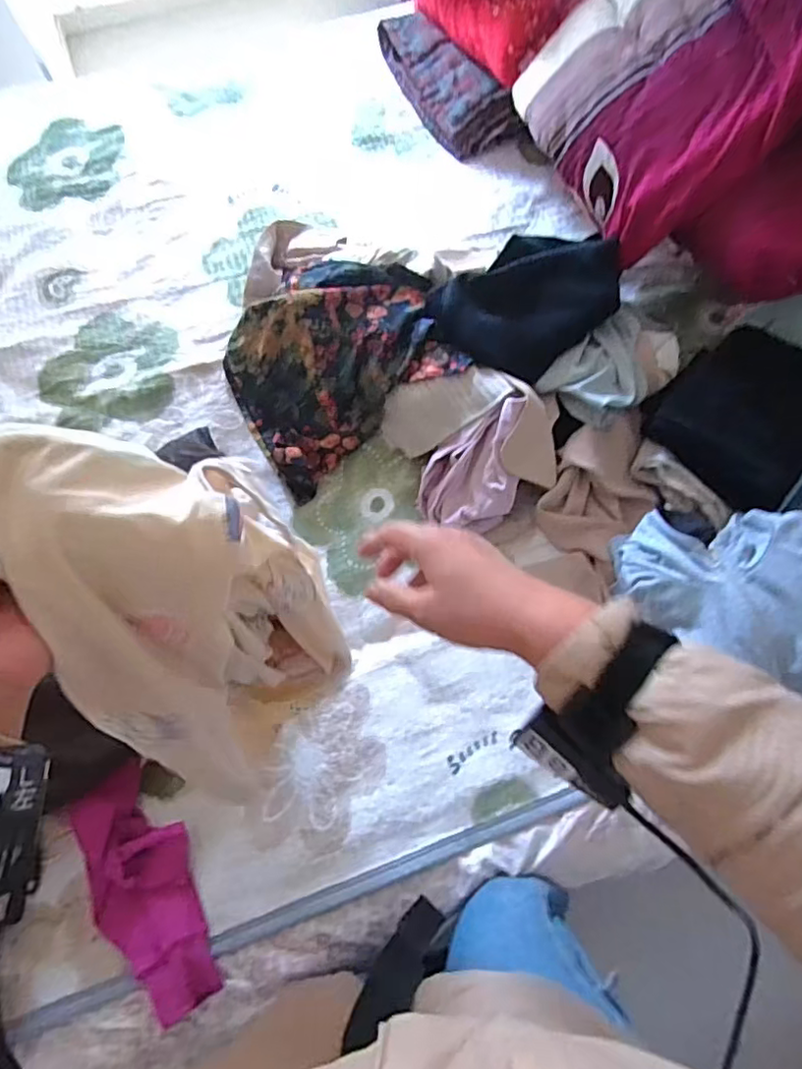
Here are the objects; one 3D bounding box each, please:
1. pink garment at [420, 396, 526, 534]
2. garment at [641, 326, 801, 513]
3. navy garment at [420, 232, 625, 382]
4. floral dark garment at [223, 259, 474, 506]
[{"bbox_3d":[0.128,-0.095,0.957,0.220,0.058,0.154,-33,84,12],"label":"pink garment"},{"bbox_3d":[0.577,-0.206,0.986,0.326,0.084,0.250,-39,72,-13],"label":"garment"},{"bbox_3d":[0.208,-0.390,0.991,0.310,0.111,0.210,-39,72,-13],"label":"navy garment"},{"bbox_3d":[-0.111,-0.294,1.007,0.350,0.149,0.302,-34,71,-12],"label":"floral dark garment"}]

